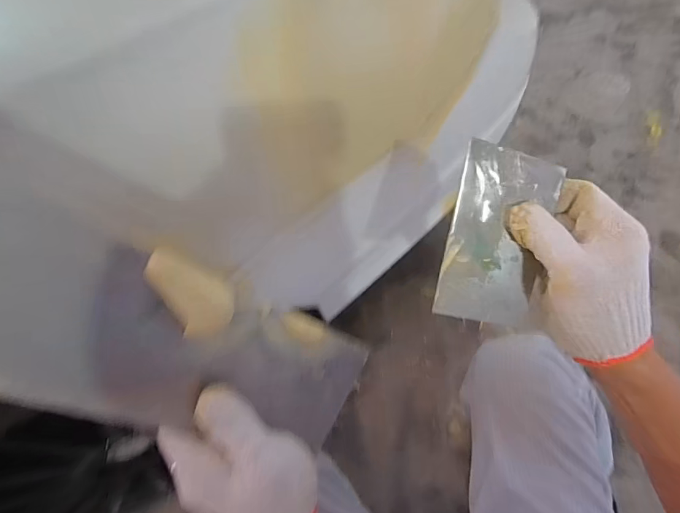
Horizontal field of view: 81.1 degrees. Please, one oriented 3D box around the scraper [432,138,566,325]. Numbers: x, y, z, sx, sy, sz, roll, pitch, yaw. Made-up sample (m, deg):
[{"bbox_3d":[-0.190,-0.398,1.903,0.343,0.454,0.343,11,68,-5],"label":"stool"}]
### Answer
[{"bbox_3d":[0.123,-0.014,0.312,0.071,0.004,0.135,9,102,4],"label":"scraper"}]

